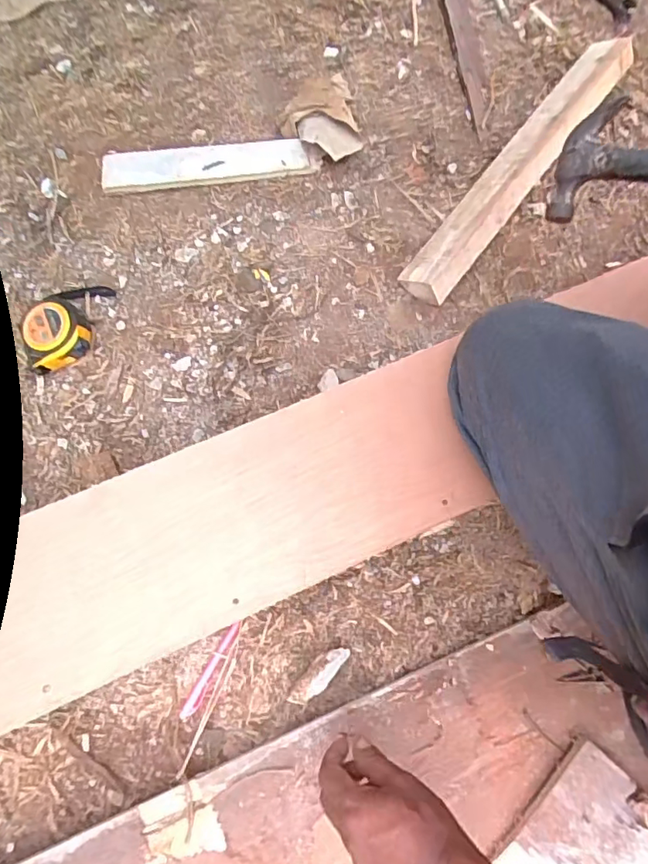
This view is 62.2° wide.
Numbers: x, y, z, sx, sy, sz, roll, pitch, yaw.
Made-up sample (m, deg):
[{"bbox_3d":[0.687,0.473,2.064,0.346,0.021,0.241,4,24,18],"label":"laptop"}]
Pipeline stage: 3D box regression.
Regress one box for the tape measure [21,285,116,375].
[{"bbox_3d":[-0.335,-0.140,0.683,0.089,0.050,0.131,9,74,4],"label":"tape measure"}]

